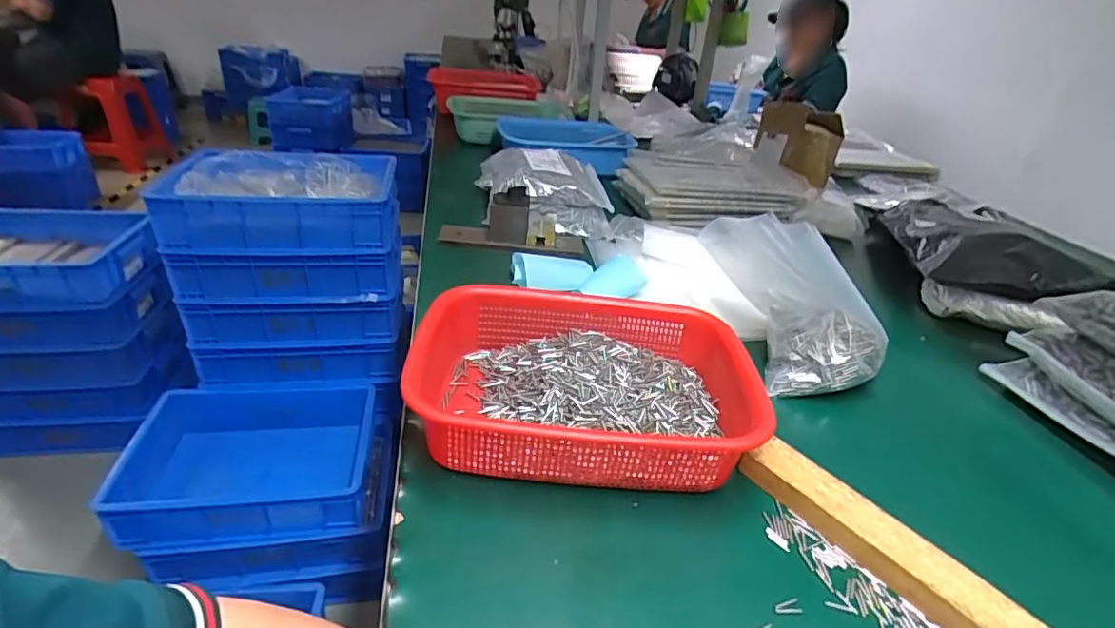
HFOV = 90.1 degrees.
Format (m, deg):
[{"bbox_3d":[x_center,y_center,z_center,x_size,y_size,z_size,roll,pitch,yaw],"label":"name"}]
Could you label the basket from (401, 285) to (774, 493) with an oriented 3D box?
[{"bbox_3d":[0.025,0.060,0.497,0.286,0.072,0.207,3,31,-2],"label":"basket"}]

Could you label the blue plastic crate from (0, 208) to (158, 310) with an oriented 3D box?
[{"bbox_3d":[-1.145,-0.127,1.217,0.433,0.127,0.288,-5,31,-15],"label":"blue plastic crate"}]

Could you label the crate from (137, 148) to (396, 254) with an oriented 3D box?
[{"bbox_3d":[-0.542,-0.234,1.127,0.405,0.115,0.283,-4,31,-13],"label":"crate"}]

